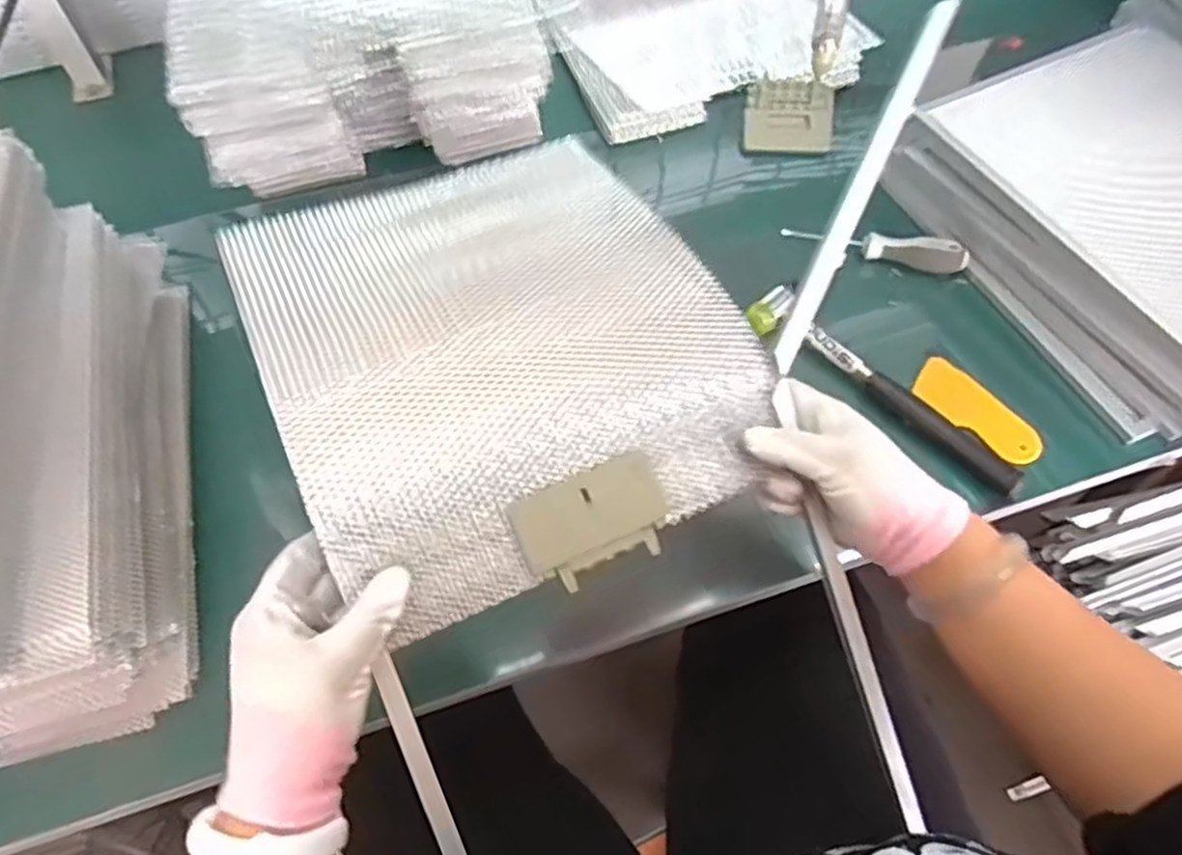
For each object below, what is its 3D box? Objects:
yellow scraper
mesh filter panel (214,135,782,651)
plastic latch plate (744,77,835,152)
[{"bbox_3d":[0.308,-0.012,0.607,0.039,0.007,0.104,-42,68,-1],"label":"yellow scraper"},{"bbox_3d":[-0.063,-0.067,0.479,0.269,0.049,0.315,-24,61,-13],"label":"mesh filter panel"},{"bbox_3d":[0.200,-0.315,0.765,0.085,0.005,0.087,3,73,6],"label":"plastic latch plate"}]

